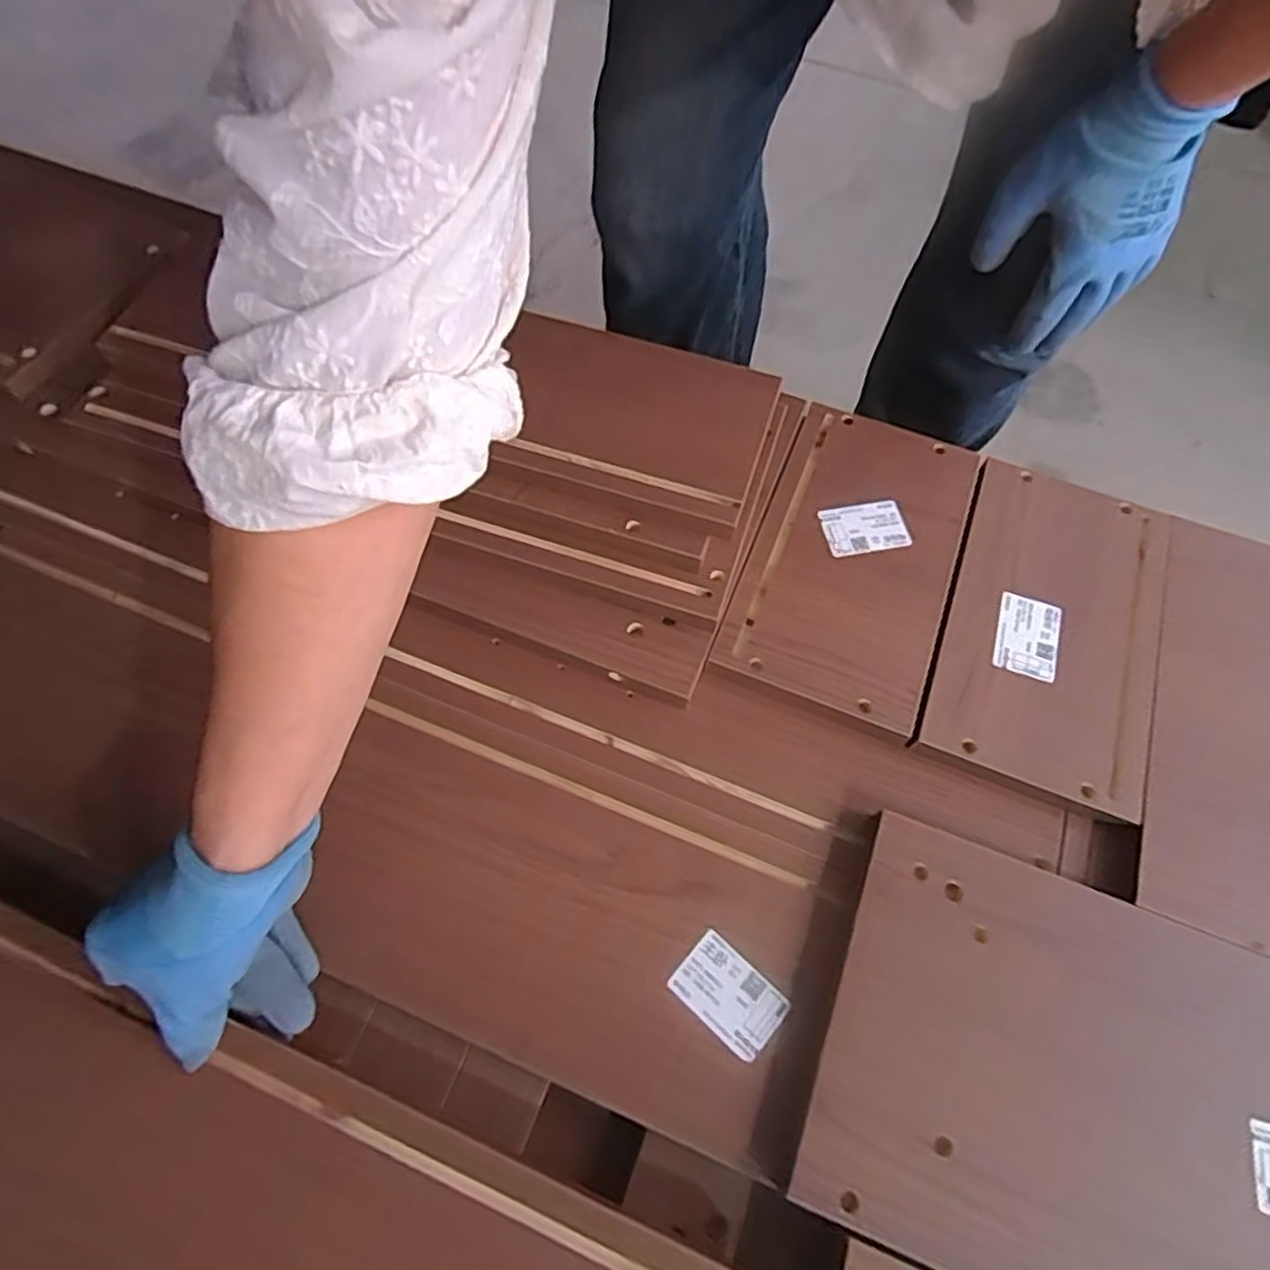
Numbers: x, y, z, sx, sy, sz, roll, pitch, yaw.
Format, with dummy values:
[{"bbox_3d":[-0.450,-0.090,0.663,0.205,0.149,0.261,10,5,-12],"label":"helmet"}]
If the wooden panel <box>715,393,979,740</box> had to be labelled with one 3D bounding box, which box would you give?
[{"bbox_3d":[0.158,-0.062,0.535,0.134,0.016,0.245,22,67,8],"label":"wooden panel"}]

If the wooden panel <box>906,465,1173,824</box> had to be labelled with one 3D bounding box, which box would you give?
[{"bbox_3d":[0.286,-0.011,0.507,0.137,0.009,0.247,22,67,8],"label":"wooden panel"}]

